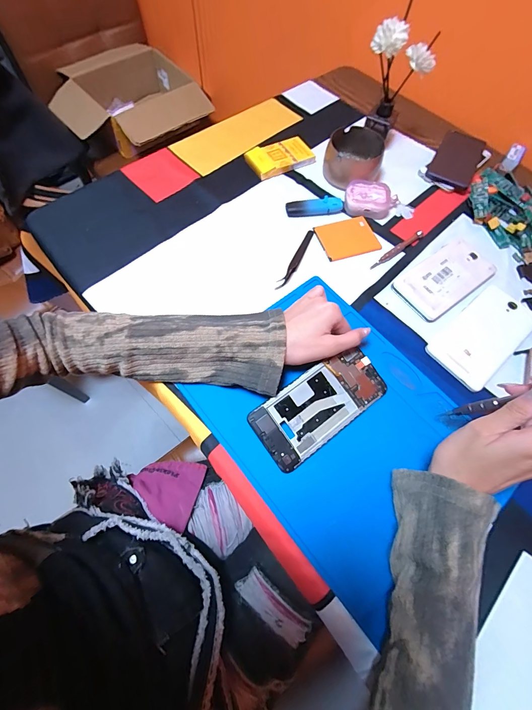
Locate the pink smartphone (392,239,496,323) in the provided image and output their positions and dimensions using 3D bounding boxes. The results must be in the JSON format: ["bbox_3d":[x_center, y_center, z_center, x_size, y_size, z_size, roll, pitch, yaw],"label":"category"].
[{"bbox_3d":[0.243,-0.104,0.418,0.143,0.010,0.071,-34,72,-16],"label":"pink smartphone"}]

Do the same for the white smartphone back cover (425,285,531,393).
[{"bbox_3d":[0.272,-0.026,0.386,0.153,0.009,0.073,-37,73,-17],"label":"white smartphone back cover"}]

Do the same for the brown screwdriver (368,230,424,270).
[{"bbox_3d":[0.185,-0.148,0.439,0.102,0.009,0.010,-36,73,-16],"label":"brown screwdriver"}]

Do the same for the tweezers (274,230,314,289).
[{"bbox_3d":[0.041,-0.129,0.419,0.012,0.016,0.123,25,68,8],"label":"tweezers"}]

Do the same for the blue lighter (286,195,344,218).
[{"bbox_3d":[0.073,-0.219,0.459,0.085,0.016,0.018,-7,67,-6],"label":"blue lighter"}]

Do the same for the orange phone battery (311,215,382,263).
[{"bbox_3d":[0.116,-0.168,0.447,0.080,0.004,0.065,-16,68,-9],"label":"orange phone battery"}]

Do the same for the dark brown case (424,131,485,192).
[{"bbox_3d":[0.320,-0.327,0.523,0.070,0.012,0.131,30,68,10],"label":"dark brown case"}]

